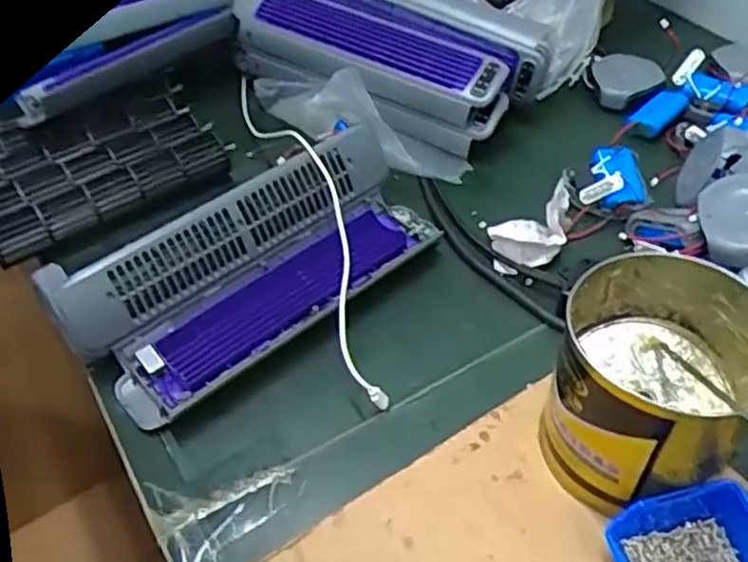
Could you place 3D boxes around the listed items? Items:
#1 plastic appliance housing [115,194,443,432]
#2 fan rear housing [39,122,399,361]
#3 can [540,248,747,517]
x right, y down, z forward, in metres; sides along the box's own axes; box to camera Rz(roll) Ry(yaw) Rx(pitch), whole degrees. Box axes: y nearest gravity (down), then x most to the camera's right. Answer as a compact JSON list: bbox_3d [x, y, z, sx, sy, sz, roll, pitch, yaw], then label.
[{"bbox_3d":[-0.069,0.017,0.596,0.296,0.035,0.079,-33,52,-23],"label":"plastic appliance housing"},{"bbox_3d":[-0.116,-0.043,0.592,0.297,0.059,0.046,-32,52,-23],"label":"fan rear housing"},{"bbox_3d":[0.176,0.067,0.458,0.126,0.111,0.117,-3,47,3],"label":"can"}]

